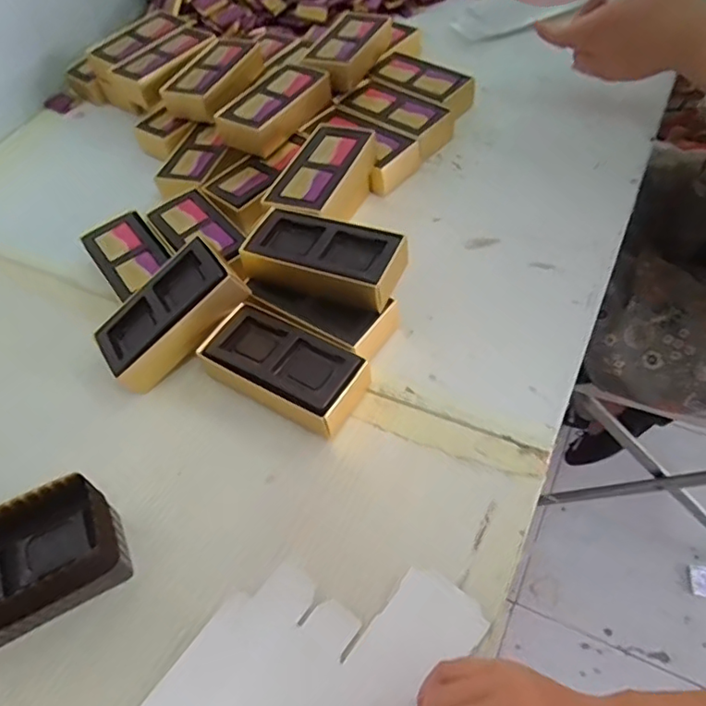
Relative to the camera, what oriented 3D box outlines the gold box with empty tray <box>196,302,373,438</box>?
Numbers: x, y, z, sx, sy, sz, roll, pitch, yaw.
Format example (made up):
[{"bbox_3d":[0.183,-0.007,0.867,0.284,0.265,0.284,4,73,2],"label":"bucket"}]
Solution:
[{"bbox_3d":[-0.051,0.008,0.417,0.114,0.032,0.059,24,60,23],"label":"gold box with empty tray"}]

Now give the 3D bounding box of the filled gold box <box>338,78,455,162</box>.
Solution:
[{"bbox_3d":[0.042,-0.242,0.590,0.121,0.024,0.058,35,64,24],"label":"filled gold box"}]

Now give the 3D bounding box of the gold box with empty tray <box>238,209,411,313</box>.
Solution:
[{"bbox_3d":[-0.022,-0.074,0.437,0.115,0.028,0.058,19,59,16],"label":"gold box with empty tray"}]

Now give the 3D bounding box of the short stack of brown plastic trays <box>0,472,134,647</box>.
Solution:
[{"bbox_3d":[-0.195,0.129,0.340,0.119,0.052,0.067,-26,54,-12],"label":"short stack of brown plastic trays"}]

